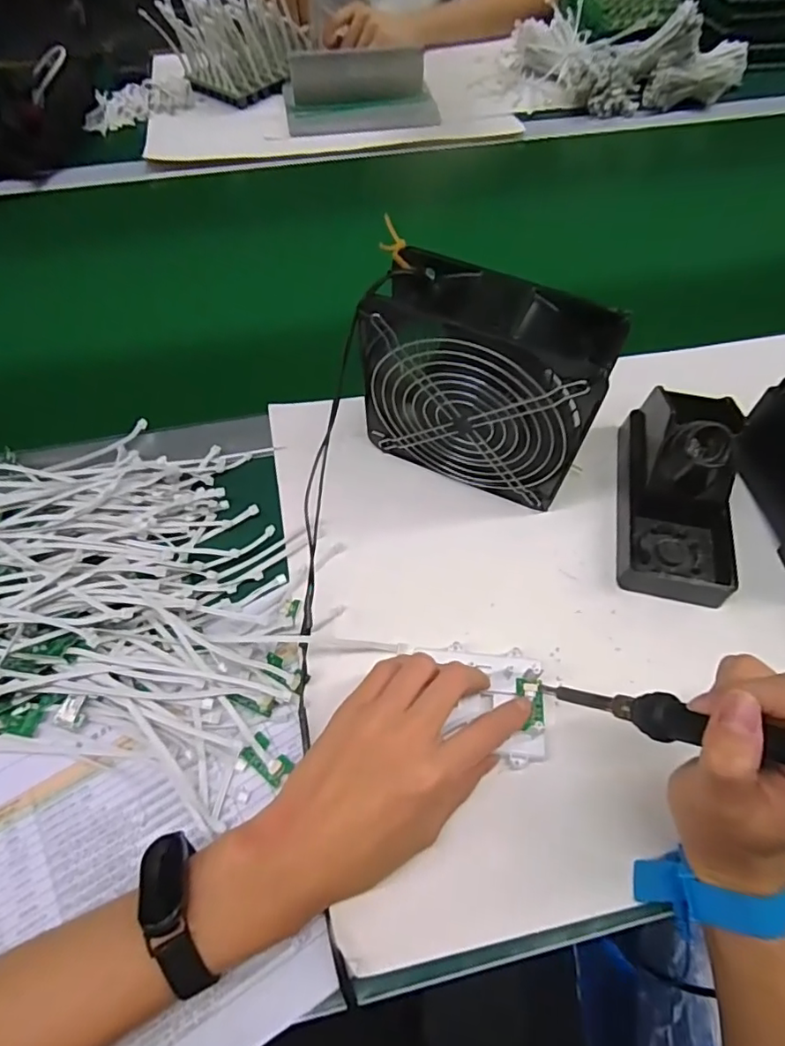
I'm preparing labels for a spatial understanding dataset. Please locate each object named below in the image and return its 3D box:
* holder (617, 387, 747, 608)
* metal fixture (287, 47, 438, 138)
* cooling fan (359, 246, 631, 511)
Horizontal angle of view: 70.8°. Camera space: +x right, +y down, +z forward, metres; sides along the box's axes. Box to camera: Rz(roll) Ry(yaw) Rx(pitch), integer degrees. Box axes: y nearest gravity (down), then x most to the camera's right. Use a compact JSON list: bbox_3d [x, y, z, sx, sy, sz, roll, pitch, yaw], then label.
[{"bbox_3d":[0.212,-0.028,0.396,0.089,0.066,0.159,15,60,8],"label":"holder"},{"bbox_3d":[-0.042,-0.570,0.729,0.199,0.058,0.087,-8,59,-6],"label":"metal fixture"},{"bbox_3d":[0.058,-0.086,0.377,0.145,0.150,0.056,21,61,12],"label":"cooling fan"}]

